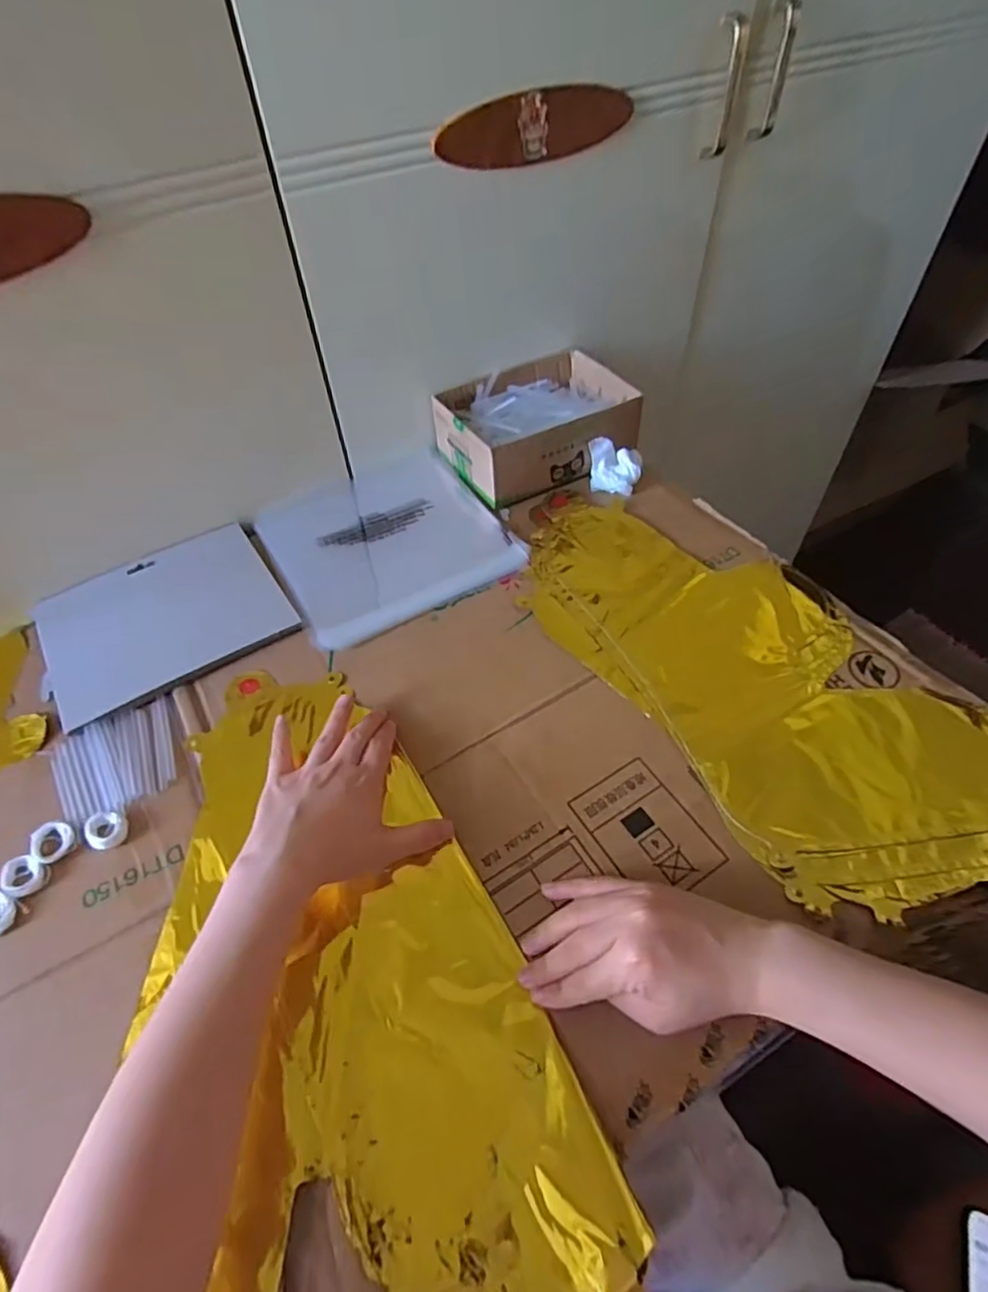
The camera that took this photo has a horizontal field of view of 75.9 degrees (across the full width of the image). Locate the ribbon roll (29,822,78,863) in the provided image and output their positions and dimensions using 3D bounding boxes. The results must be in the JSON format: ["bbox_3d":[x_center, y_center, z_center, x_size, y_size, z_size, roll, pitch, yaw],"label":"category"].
[{"bbox_3d":[-0.298,0.132,0.427,0.028,0.005,0.026,-1,51,1],"label":"ribbon roll"}]

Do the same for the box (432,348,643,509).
[{"bbox_3d":[0.048,-0.236,0.680,0.193,0.069,0.136,-22,54,-16],"label":"box"}]

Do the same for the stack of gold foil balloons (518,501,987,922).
[{"bbox_3d":[0.205,0.010,0.503,0.220,0.015,0.431,-28,56,-19],"label":"stack of gold foil balloons"}]

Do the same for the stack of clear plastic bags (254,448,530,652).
[{"bbox_3d":[-0.107,-0.112,0.627,0.212,0.012,0.223,-26,55,-18],"label":"stack of clear plastic bags"}]

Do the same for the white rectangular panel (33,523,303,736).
[{"bbox_3d":[-0.288,-0.028,0.554,0.190,0.007,0.159,-28,56,-19],"label":"white rectangular panel"}]

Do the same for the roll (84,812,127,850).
[{"bbox_3d":[-0.265,0.126,0.433,0.026,0.005,0.027,-1,51,1],"label":"roll"}]

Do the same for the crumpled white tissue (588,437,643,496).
[{"bbox_3d":[0.124,-0.188,0.648,0.055,0.038,0.055,8,52,8],"label":"crumpled white tissue"}]

